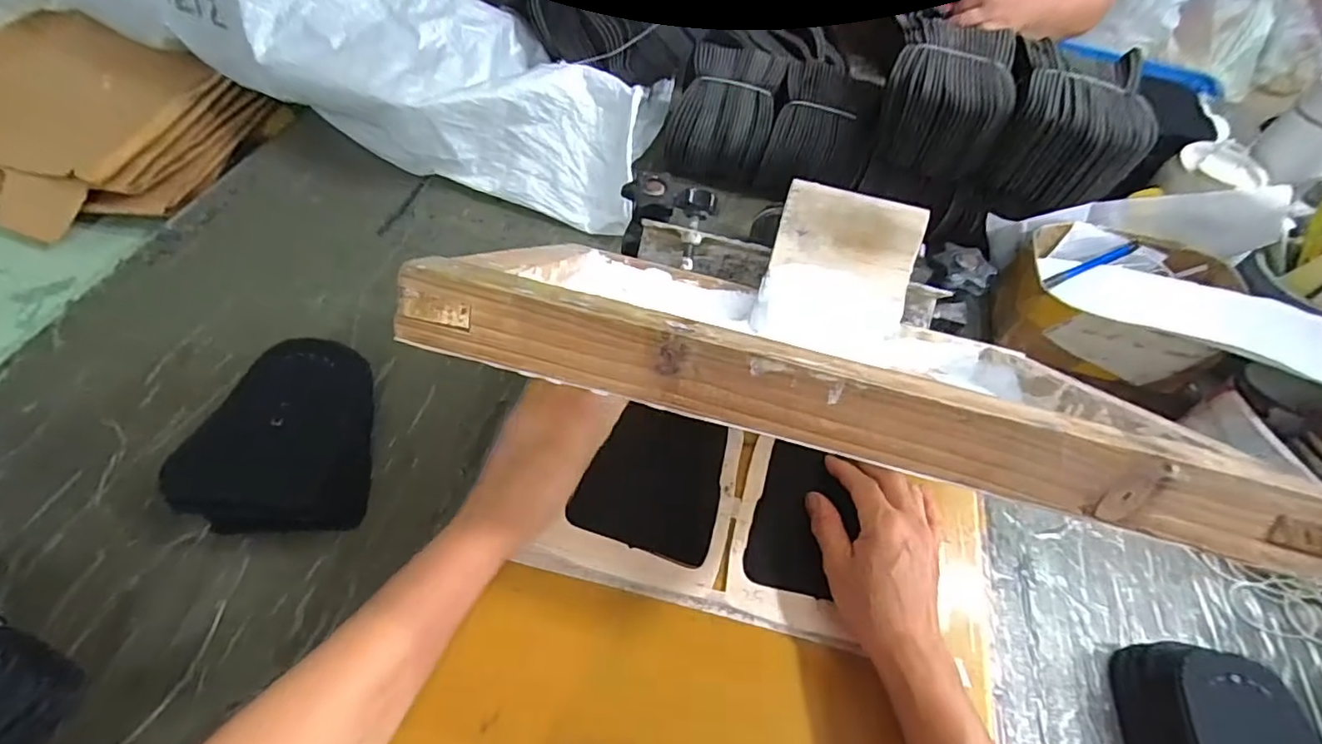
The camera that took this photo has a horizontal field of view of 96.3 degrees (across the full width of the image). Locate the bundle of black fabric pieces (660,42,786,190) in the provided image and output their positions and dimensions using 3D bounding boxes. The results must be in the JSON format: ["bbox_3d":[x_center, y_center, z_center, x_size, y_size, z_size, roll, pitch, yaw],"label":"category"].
[{"bbox_3d":[0.073,-0.304,0.708,0.117,0.086,0.125,13,55,3],"label":"bundle of black fabric pieces"}]

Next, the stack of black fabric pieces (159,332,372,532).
[{"bbox_3d":[-0.282,0.047,0.449,0.114,0.052,0.147,-3,55,-7],"label":"stack of black fabric pieces"}]

